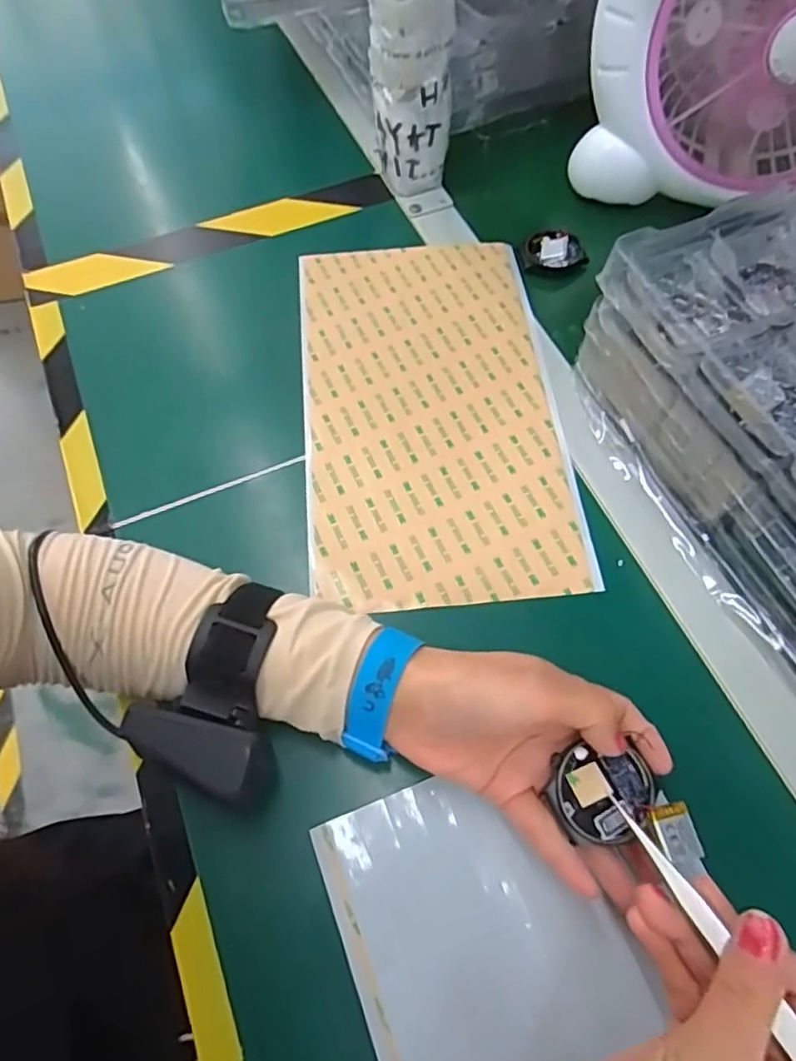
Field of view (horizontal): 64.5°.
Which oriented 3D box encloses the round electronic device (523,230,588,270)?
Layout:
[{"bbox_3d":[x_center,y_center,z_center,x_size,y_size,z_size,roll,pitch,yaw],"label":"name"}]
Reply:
[{"bbox_3d":[0.123,-0.221,0.495,0.048,0.011,0.033,2,63,4],"label":"round electronic device"}]

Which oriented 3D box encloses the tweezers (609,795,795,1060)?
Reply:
[{"bbox_3d":[0.121,0.153,0.228,0.009,0.005,0.124,-26,46,-10],"label":"tweezers"}]

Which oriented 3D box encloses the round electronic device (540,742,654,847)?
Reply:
[{"bbox_3d":[0.091,0.119,0.282,0.044,0.014,0.040,-1,63,3],"label":"round electronic device"}]

